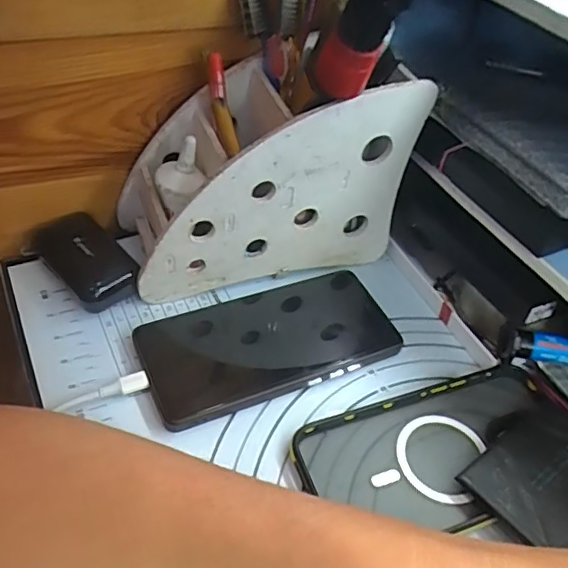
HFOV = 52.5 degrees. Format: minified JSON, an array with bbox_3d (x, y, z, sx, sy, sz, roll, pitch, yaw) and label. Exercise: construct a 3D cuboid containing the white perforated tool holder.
[{"bbox_3d":[-0.015,-0.073,0.389,0.181,0.135,0.079,-11,48,-18],"label":"white perforated tool holder"}]

